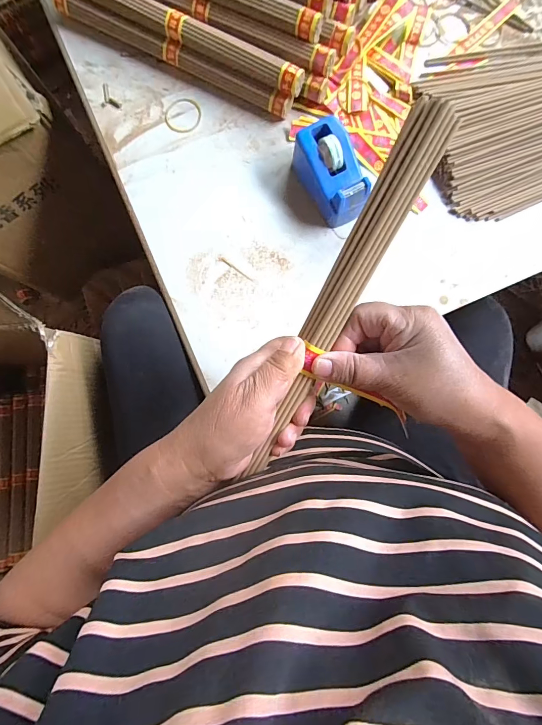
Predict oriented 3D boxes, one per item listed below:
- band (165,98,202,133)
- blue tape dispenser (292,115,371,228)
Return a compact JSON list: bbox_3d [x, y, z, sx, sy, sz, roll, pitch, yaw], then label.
[{"bbox_3d":[-0.109,-0.307,0.447,0.045,0.004,0.045,-5,84,0],"label":"band"},{"bbox_3d":[0.062,-0.220,0.409,0.057,0.053,0.085,-21,84,-2],"label":"blue tape dispenser"}]

